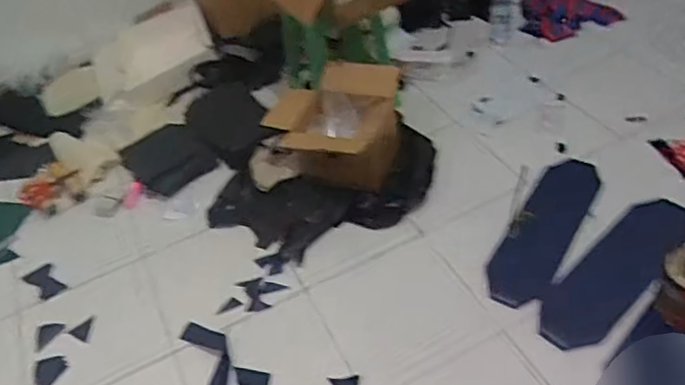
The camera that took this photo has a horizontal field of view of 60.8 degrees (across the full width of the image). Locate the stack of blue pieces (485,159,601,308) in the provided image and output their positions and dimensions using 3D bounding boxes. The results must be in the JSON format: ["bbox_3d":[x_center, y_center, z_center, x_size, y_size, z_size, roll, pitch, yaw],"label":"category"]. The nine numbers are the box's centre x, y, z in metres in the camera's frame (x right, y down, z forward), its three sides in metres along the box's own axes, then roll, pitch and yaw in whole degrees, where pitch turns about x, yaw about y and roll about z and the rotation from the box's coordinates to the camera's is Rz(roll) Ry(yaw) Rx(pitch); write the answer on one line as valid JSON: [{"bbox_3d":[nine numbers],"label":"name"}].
[{"bbox_3d":[0.637,0.104,1.826,0.179,0.031,0.640,23,51,28],"label":"stack of blue pieces"}]

